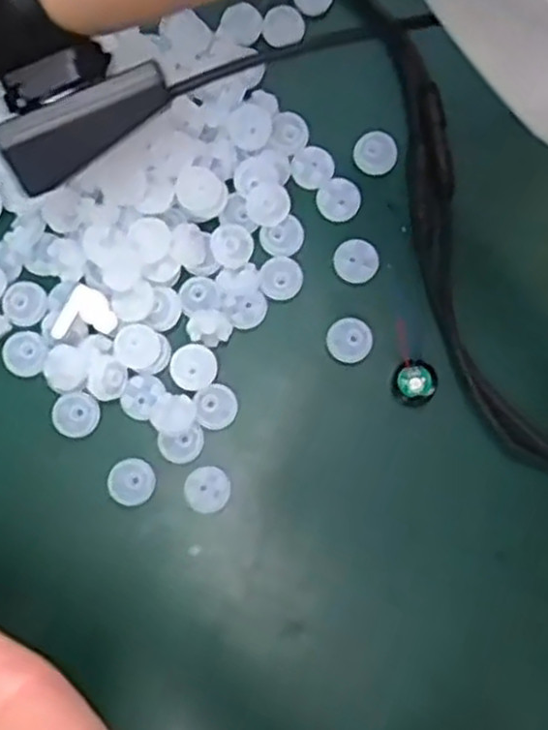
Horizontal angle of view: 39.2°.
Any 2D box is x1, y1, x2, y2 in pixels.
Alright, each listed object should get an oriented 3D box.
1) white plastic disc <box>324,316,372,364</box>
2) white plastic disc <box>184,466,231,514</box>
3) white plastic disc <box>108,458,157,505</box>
[{"bbox_3d":[0.036,-0.012,0.369,0.021,0.004,0.022,0,80,0],"label":"white plastic disc"},{"bbox_3d":[-0.031,0.058,0.357,0.020,0.004,0.021,0,80,0],"label":"white plastic disc"},{"bbox_3d":[-0.066,0.054,0.356,0.020,0.005,0.021,0,80,0],"label":"white plastic disc"}]

